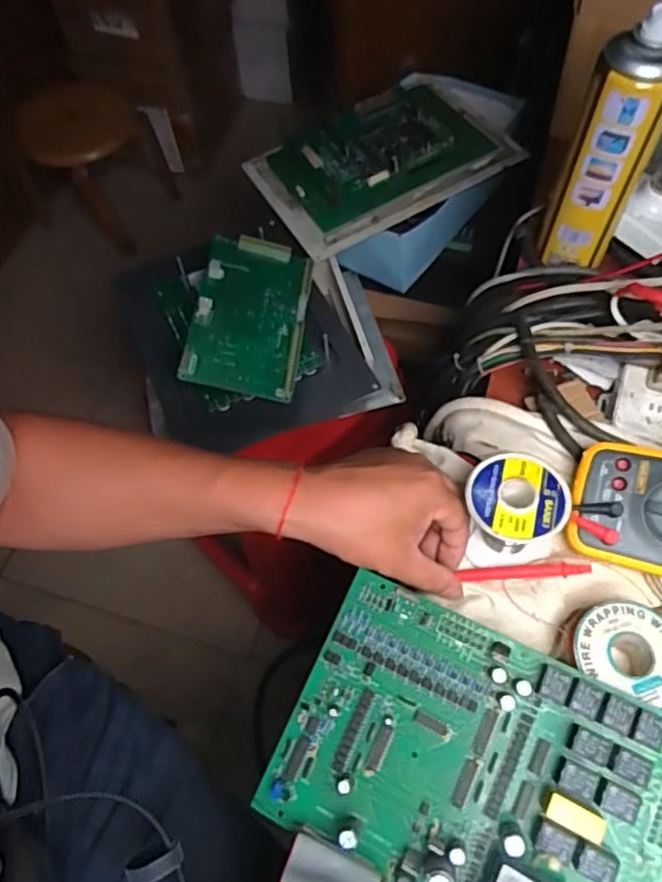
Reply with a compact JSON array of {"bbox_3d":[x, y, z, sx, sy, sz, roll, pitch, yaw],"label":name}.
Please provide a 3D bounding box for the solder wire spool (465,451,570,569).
[{"bbox_3d":[0.125,0.046,0.435,0.063,0.054,0.059,-1,60,2],"label":"solder wire spool"}]

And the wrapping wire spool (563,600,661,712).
[{"bbox_3d":[0.186,0.134,0.403,0.070,0.027,0.057,22,64,15],"label":"wrapping wire spool"}]

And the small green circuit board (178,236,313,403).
[{"bbox_3d":[-0.089,-0.141,0.696,0.117,0.011,0.197,12,66,-10],"label":"small green circuit board"}]

